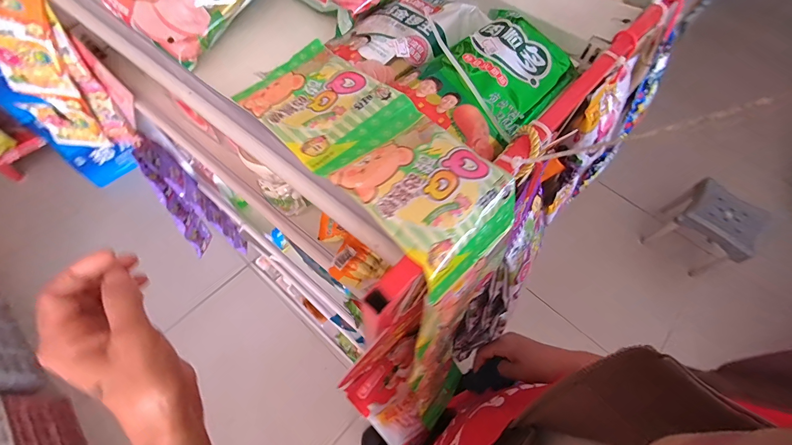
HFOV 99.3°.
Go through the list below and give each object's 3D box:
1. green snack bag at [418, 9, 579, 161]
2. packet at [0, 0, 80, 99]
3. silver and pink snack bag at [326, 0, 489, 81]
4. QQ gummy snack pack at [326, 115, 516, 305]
[{"bbox_3d":[0.082,-0.118,0.279,0.093,0.036,0.147,35,66,13],"label":"green snack bag"},{"bbox_3d":[-0.548,-0.263,0.490,0.088,0.158,0.017,1,40,-18],"label":"packet"},{"bbox_3d":[0.013,-0.185,0.314,0.088,0.023,0.156,40,67,16],"label":"silver and pink snack bag"},{"bbox_3d":[0.023,-0.016,0.214,0.084,0.034,0.093,-38,71,-21],"label":"QQ gummy snack pack"}]

